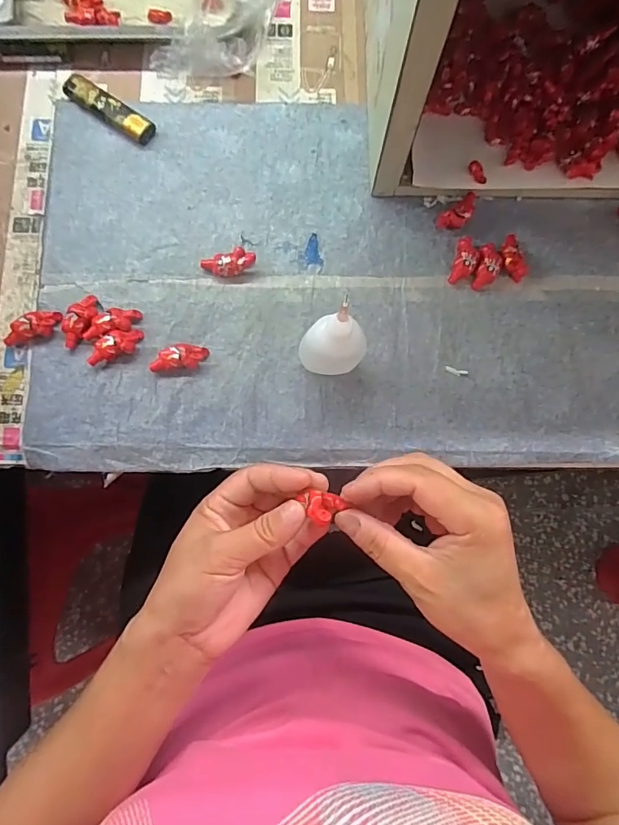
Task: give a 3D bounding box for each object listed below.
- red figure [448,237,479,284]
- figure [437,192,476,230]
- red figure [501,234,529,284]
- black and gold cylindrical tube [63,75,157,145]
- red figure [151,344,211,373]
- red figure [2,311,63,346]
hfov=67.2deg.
[{"bbox_3d":[0.122,-0.120,0.365,0.017,0.012,0.041,16,81,1],"label":"red figure"},{"bbox_3d":[0.120,-0.159,0.373,0.035,0.010,0.018,-40,84,-7],"label":"figure"},{"bbox_3d":[0.160,-0.122,0.367,0.018,0.014,0.038,-13,82,-3],"label":"red figure"},{"bbox_3d":[-0.162,-0.247,0.379,0.081,0.011,0.020,34,82,4],"label":"black and gold cylindrical tube"},{"bbox_3d":[-0.096,-0.041,0.344,0.041,0.013,0.018,-5,81,-2],"label":"red figure"},{"bbox_3d":[-0.207,-0.063,0.346,0.043,0.016,0.017,-15,82,-3],"label":"red figure"}]

